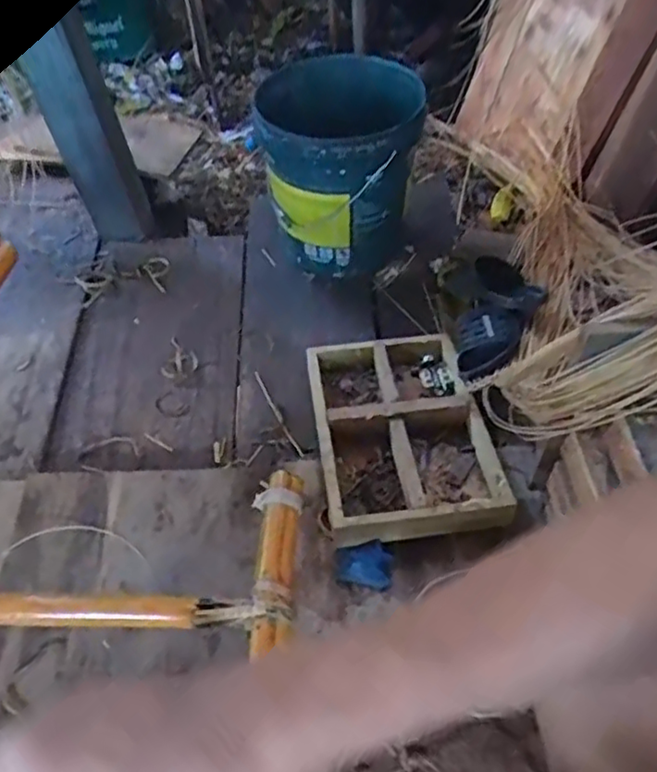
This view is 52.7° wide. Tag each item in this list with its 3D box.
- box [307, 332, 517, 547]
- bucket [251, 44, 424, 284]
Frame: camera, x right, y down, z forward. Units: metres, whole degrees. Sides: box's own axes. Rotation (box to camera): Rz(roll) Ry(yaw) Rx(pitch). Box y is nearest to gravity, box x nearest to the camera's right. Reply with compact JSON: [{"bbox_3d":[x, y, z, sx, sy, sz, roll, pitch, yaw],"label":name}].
[{"bbox_3d":[0.112,0.072,1.049,0.258,0.095,0.371,-5,51,-3],"label":"box"},{"bbox_3d":[0.021,-0.433,1.290,0.295,0.300,0.319,-3,51,1],"label":"bucket"}]

